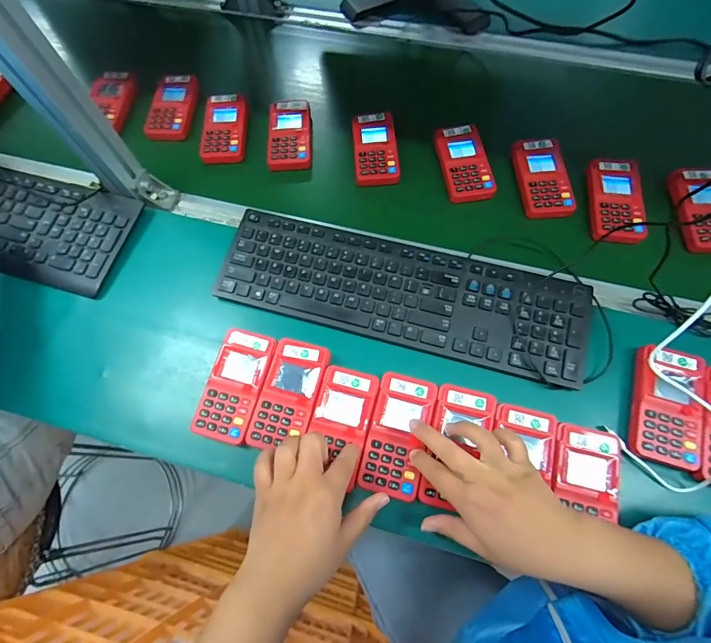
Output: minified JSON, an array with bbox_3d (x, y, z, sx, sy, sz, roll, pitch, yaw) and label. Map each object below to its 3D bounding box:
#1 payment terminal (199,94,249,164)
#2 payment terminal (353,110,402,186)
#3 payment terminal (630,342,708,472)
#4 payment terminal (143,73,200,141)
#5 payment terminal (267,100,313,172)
[{"bbox_3d":[-0.199,-0.298,0.590,0.065,0.020,0.123,-1,68,2],"label":"payment terminal"},{"bbox_3d":[0.029,-0.255,0.565,0.063,0.022,0.119,-5,68,0],"label":"payment terminal"},{"bbox_3d":[0.330,0.089,0.405,0.066,0.025,0.117,17,70,9],"label":"payment terminal"},{"bbox_3d":[-0.282,-0.335,0.601,0.065,0.026,0.114,2,69,3],"label":"payment terminal"},{"bbox_3d":[-0.099,-0.285,0.584,0.065,0.026,0.116,-3,68,1],"label":"payment terminal"}]

